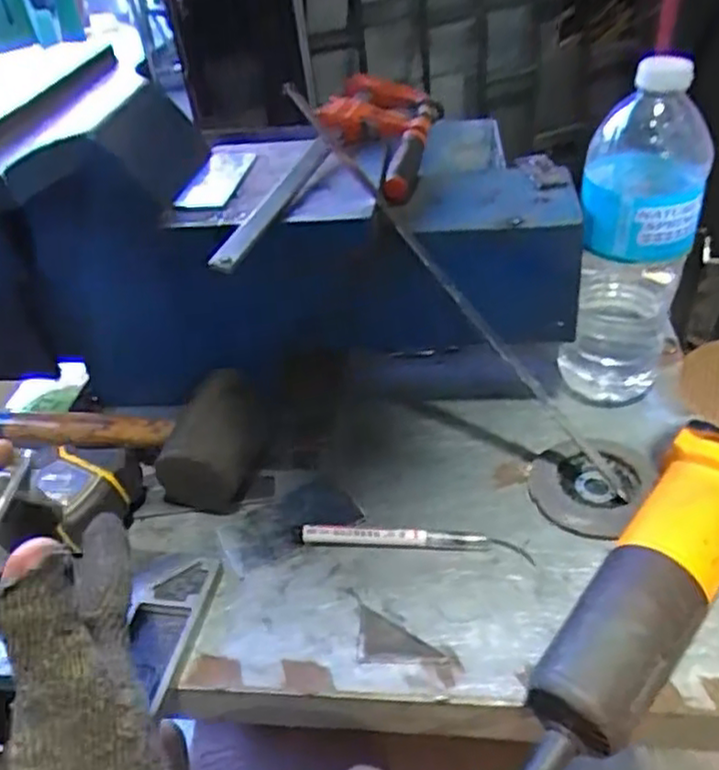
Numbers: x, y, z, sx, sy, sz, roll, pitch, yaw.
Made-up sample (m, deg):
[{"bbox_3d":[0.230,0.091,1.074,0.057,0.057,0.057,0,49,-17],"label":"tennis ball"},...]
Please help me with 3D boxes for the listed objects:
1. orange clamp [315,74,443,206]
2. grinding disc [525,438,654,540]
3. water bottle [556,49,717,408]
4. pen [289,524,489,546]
[{"bbox_3d":[0.015,-0.200,0.571,0.085,0.052,0.146,3,39,13],"label":"orange clamp"},{"bbox_3d":[0.161,0.070,0.514,0.082,0.014,0.084,-4,38,4],"label":"grinding disc"},{"bbox_3d":[0.200,-0.099,0.527,0.079,0.253,0.071,10,41,20],"label":"water bottle"},{"bbox_3d":[0.019,0.104,0.493,0.129,0.014,0.012,-1,39,8],"label":"pen"}]

